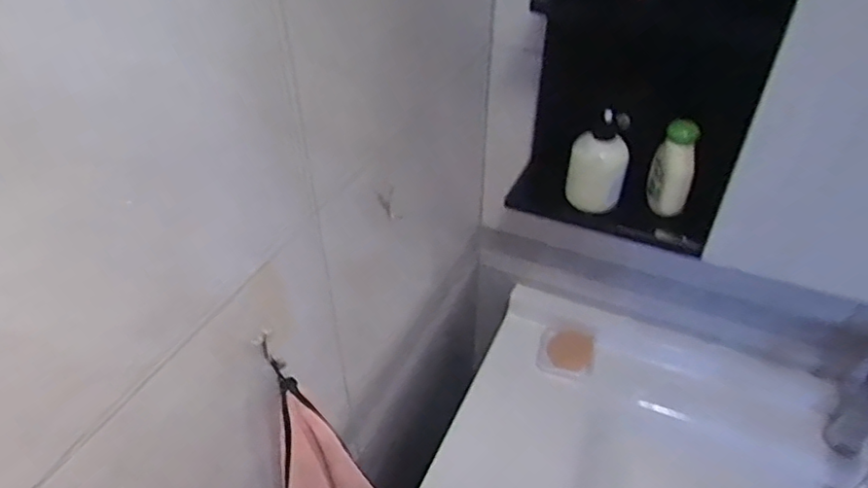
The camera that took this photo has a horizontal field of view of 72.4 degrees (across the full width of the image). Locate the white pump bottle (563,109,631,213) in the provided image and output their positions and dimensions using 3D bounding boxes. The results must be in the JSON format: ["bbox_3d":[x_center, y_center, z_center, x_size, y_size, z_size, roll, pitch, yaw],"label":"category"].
[{"bbox_3d":[0.200,-0.103,0.711,0.071,0.107,0.065,11,42,14],"label":"white pump bottle"}]

